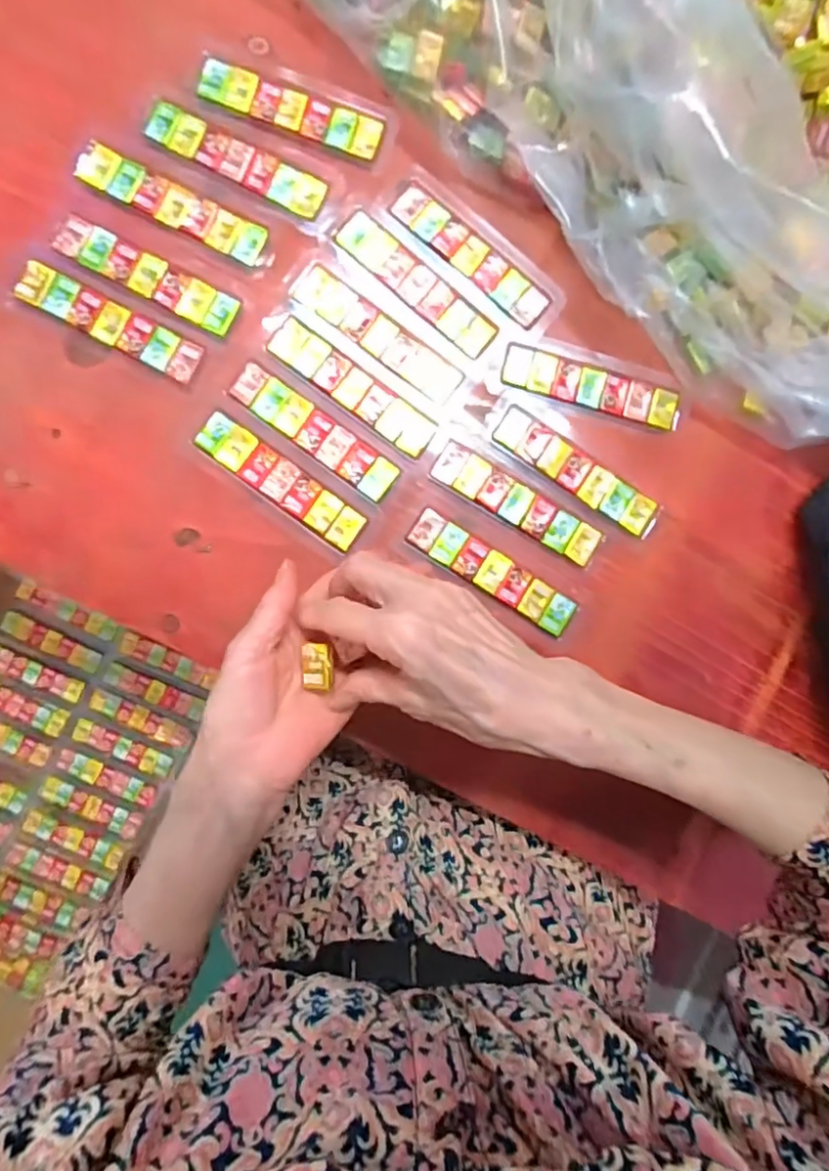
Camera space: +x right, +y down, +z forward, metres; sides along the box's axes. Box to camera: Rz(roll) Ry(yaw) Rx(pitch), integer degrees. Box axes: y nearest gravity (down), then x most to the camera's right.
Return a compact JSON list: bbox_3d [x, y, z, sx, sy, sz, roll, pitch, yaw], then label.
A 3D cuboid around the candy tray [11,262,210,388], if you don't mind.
[{"bbox_3d":[-0.192,-0.166,0.370,0.120,0.005,0.026,26,86,-2],"label":"candy tray"}]

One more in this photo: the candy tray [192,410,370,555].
[{"bbox_3d":[-0.085,-0.067,0.377,0.120,0.004,0.031,36,86,-1],"label":"candy tray"}]

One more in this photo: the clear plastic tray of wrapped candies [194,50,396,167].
[{"bbox_3d":[-0.077,-0.311,0.381,0.129,0.006,0.039,19,87,-2],"label":"clear plastic tray of wrapped candies"}]

